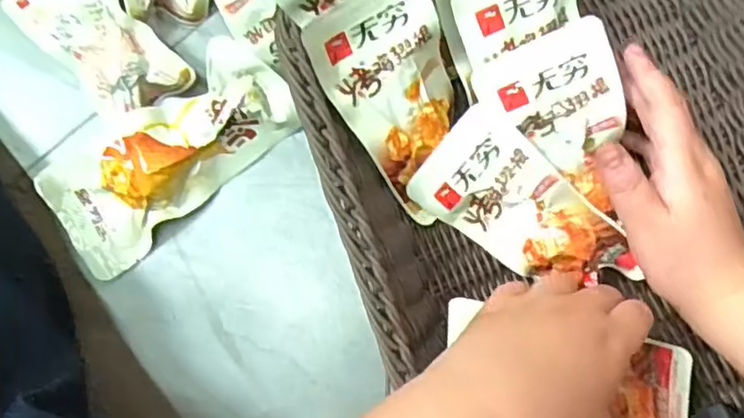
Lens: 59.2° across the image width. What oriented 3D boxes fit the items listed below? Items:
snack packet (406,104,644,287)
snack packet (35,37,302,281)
[{"bbox_3d":[0.092,-0.001,0.394,0.131,0.020,0.075,33,121,2],"label":"snack packet"},{"bbox_3d":[-0.134,-0.036,0.434,0.172,0.032,0.078,-37,81,-3],"label":"snack packet"}]

